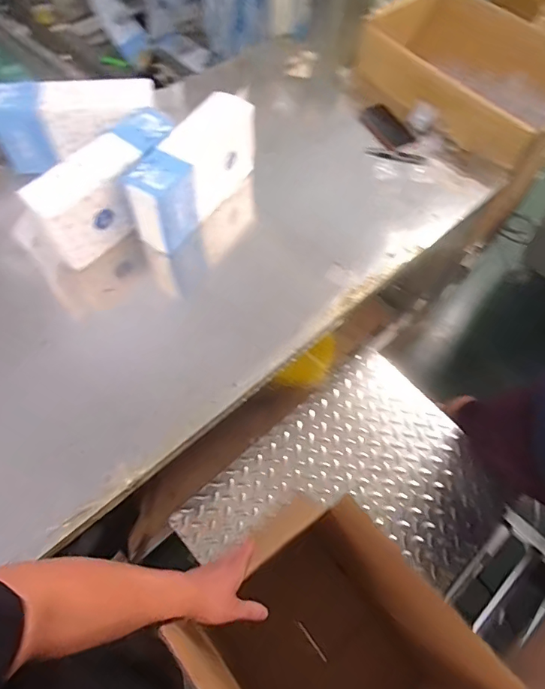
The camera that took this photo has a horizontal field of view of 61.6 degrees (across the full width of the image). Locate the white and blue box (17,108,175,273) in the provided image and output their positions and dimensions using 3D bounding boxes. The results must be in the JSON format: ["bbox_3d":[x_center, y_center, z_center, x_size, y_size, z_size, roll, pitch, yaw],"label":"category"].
[{"bbox_3d":[-0.316,-0.306,0.904,0.089,0.165,0.319,35,64,15],"label":"white and blue box"}]

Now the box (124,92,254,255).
[{"bbox_3d":[-0.159,-0.357,0.934,0.087,0.167,0.333,30,63,13],"label":"box"}]

